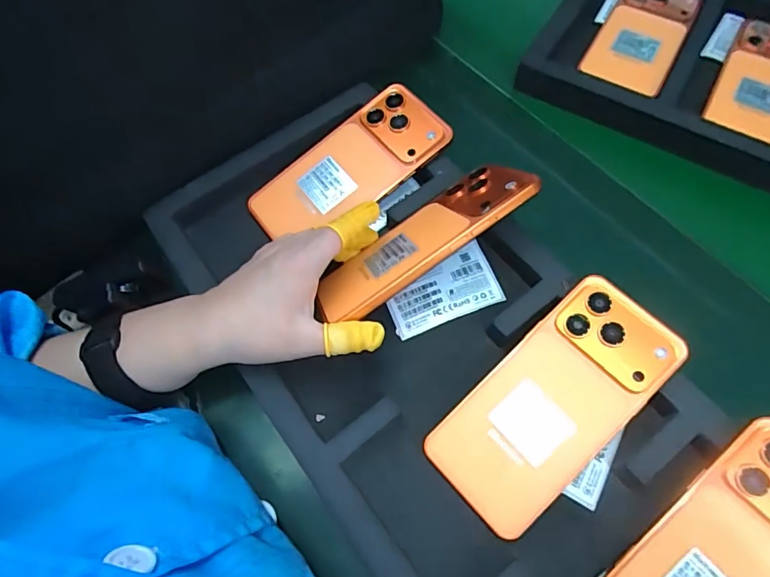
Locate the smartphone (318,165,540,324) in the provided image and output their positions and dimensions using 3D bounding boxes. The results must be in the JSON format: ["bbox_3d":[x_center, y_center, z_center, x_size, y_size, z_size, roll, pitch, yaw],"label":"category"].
[{"bbox_3d":[0.023,-0.034,0.324,0.159,0.010,0.077,-34,29,2],"label":"smartphone"}]

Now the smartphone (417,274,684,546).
[{"bbox_3d":[0.106,0.069,0.294,0.164,0.008,0.073,-43,74,-4],"label":"smartphone"}]

